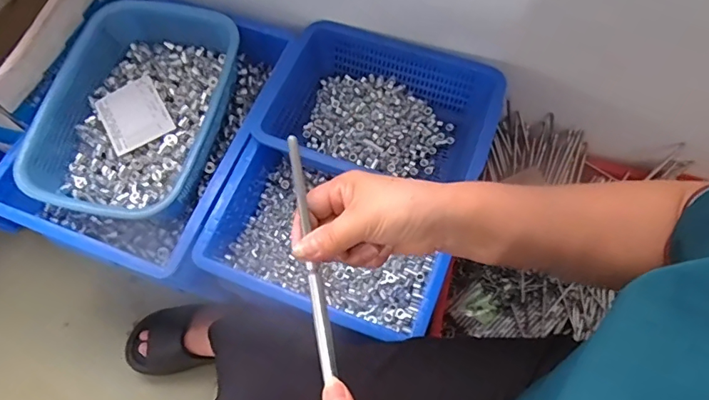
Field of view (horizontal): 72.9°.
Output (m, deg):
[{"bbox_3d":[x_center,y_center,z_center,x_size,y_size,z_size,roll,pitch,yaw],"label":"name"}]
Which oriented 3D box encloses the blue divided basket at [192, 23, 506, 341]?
[{"bbox_3d":[-0.001,-0.041,0.683,0.319,0.098,0.413,20,70,11],"label":"blue divided basket"}]

